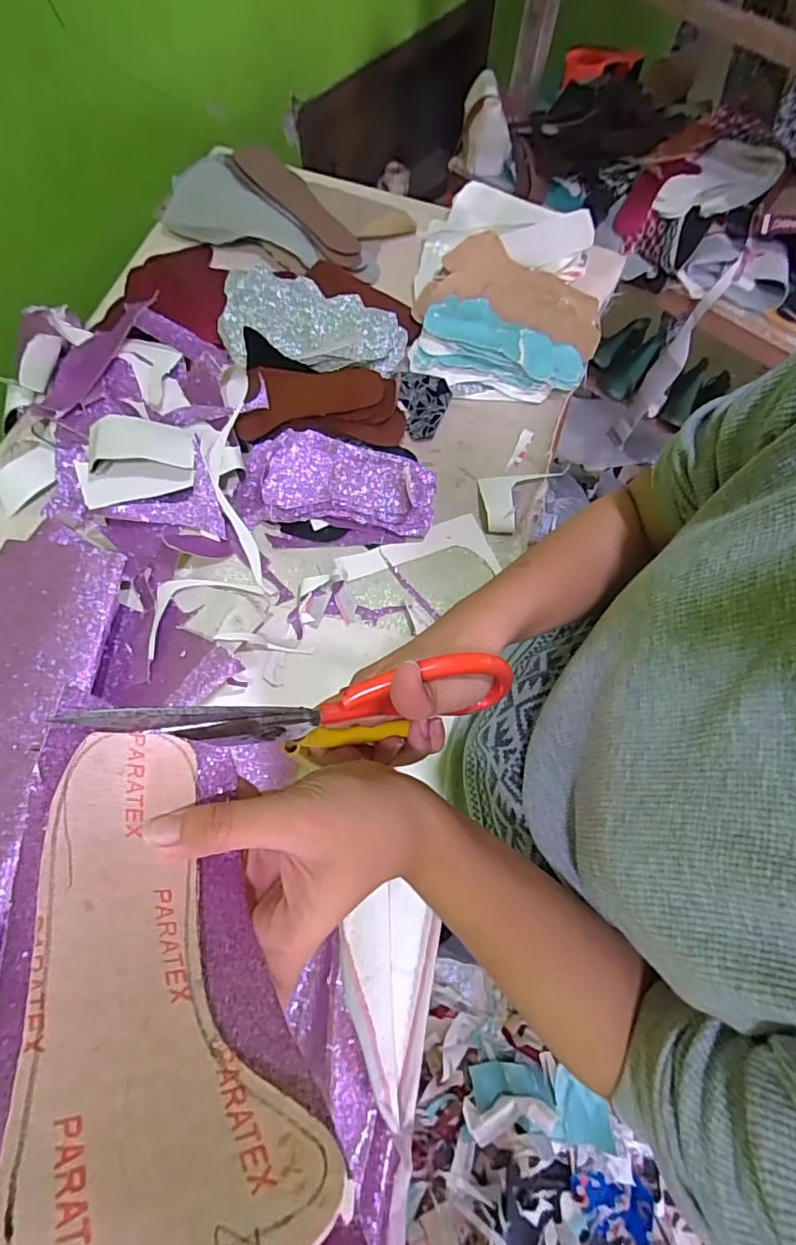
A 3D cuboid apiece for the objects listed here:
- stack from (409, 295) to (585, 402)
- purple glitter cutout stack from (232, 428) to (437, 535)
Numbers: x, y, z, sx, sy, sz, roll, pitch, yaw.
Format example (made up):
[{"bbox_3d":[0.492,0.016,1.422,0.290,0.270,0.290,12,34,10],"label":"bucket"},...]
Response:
[{"bbox_3d":[0.126,-0.341,0.663,0.206,0.041,0.111,13,69,3],"label":"stack"},{"bbox_3d":[-0.067,-0.152,0.589,0.211,0.038,0.112,4,69,0],"label":"purple glitter cutout stack"}]

